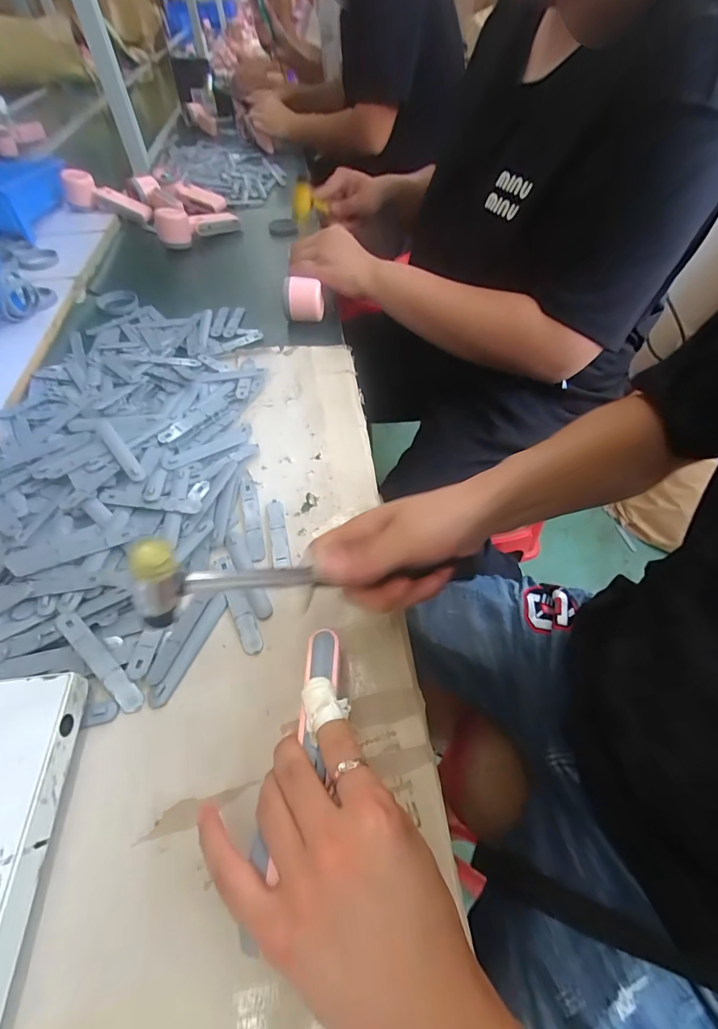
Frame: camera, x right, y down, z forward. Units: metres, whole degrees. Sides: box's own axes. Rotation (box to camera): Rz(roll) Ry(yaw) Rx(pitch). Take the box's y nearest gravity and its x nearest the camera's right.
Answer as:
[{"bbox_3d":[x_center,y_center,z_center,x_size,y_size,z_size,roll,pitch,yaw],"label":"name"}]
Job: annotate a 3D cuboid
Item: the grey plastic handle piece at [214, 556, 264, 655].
[{"bbox_3d":[-0.104,0.075,0.360,0.017,0.004,0.096,-19,55,-20],"label":"grey plastic handle piece"}]

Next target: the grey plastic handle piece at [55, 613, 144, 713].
[{"bbox_3d":[-0.197,0.110,0.317,0.094,0.004,0.015,43,58,10],"label":"grey plastic handle piece"}]

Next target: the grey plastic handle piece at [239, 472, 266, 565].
[{"bbox_3d":[-0.107,0.000,0.414,0.015,0.008,0.104,-9,52,-13],"label":"grey plastic handle piece"}]

